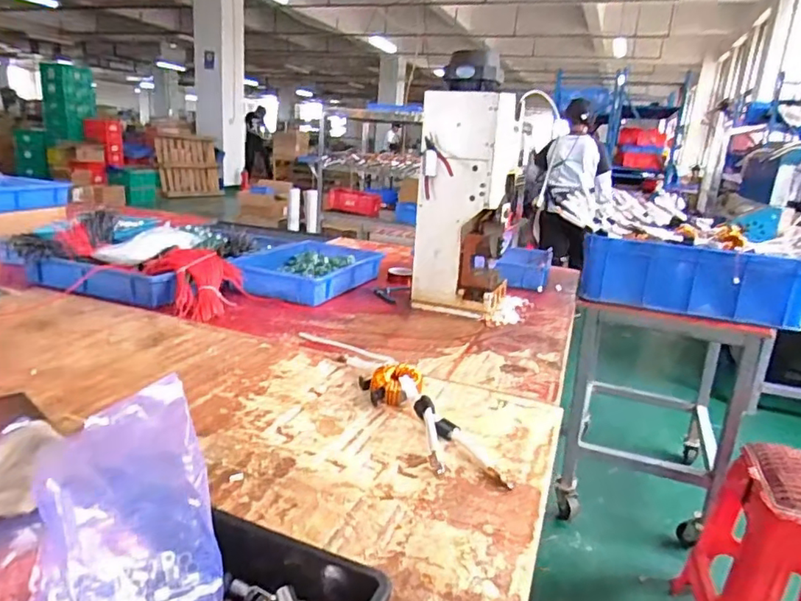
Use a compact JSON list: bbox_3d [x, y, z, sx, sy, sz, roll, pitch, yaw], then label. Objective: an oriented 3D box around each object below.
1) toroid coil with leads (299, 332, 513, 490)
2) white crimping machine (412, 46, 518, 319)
[{"bbox_3d":[-0.012,0.132,0.901,0.114,0.050,0.557,-4,19,-29],"label":"toroid coil with leads"},{"bbox_3d":[0.171,-0.271,1.357,0.227,0.586,0.197,10,17,16],"label":"white crimping machine"}]

